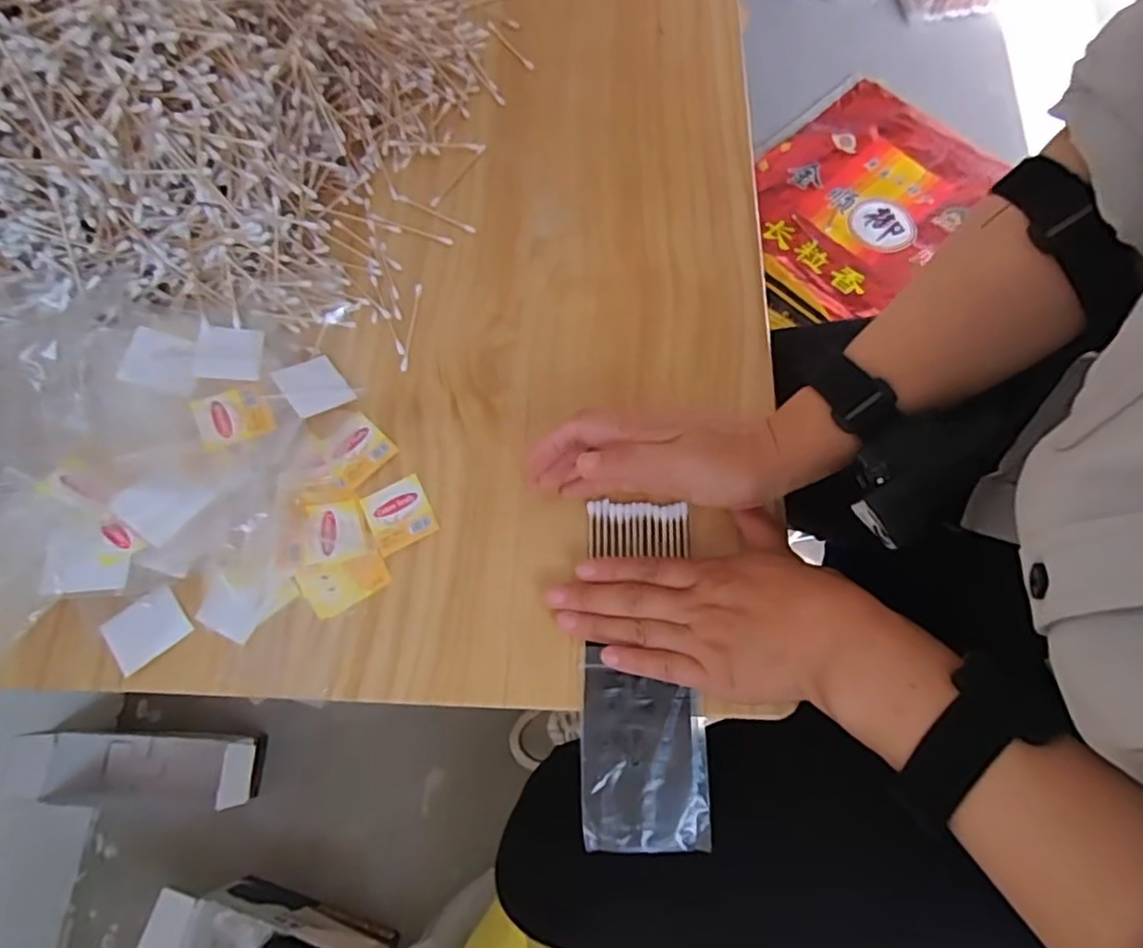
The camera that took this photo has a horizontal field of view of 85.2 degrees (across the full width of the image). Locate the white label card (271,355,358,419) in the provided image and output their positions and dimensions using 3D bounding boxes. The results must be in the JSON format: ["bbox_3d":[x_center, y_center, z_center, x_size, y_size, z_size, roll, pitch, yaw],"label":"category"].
[{"bbox_3d":[-0.174,-0.061,0.418,0.039,0.006,0.045,-28,67,-30],"label":"white label card"}]

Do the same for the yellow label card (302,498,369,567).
[{"bbox_3d":[-0.148,0.034,0.387,0.039,0.004,0.040,-13,69,-1],"label":"yellow label card"}]

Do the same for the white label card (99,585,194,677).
[{"bbox_3d":[-0.257,0.093,0.375,0.044,0.004,0.038,-37,72,-10],"label":"white label card"}]

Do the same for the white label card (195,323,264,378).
[{"bbox_3d":[-0.230,-0.083,0.418,0.039,0.005,0.044,-2,59,-21],"label":"white label card"}]

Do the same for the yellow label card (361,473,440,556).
[{"bbox_3d":[-0.108,0.025,0.391,0.039,0.004,0.043,-27,66,-5],"label":"yellow label card"}]

